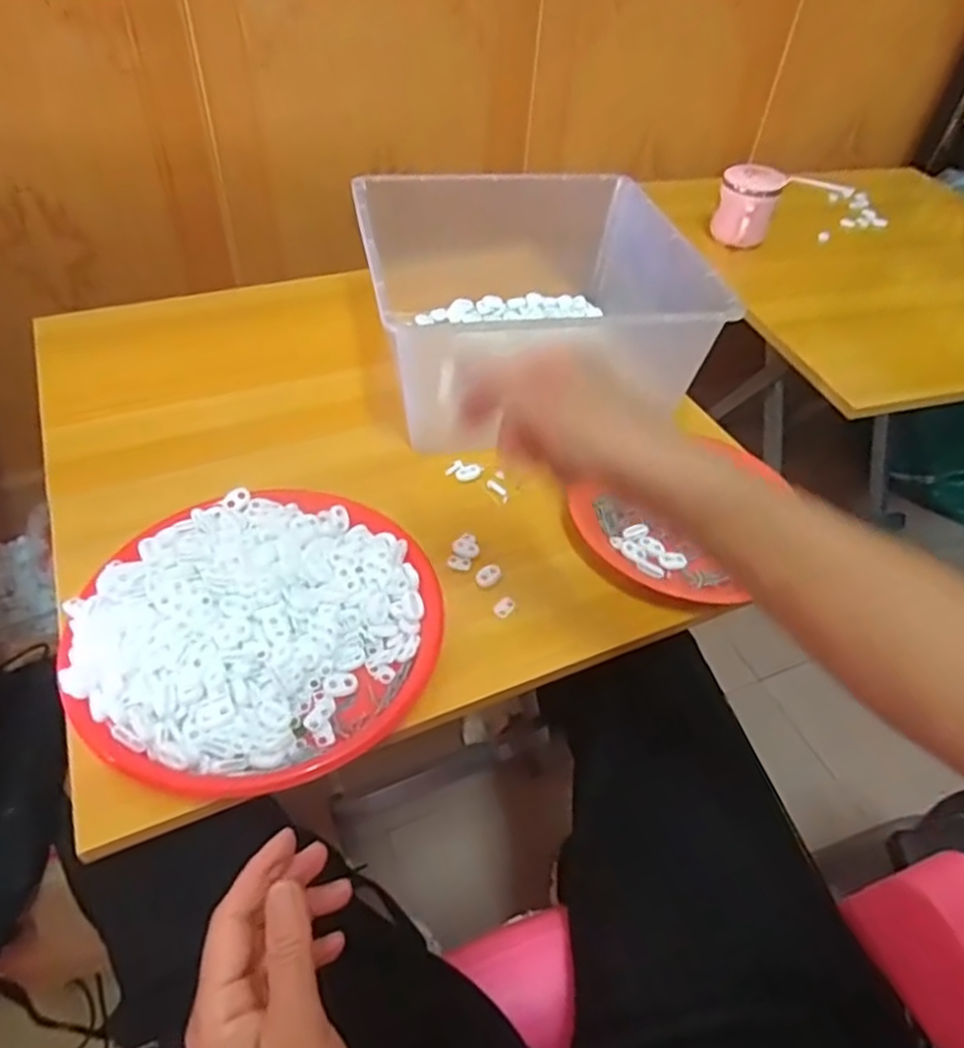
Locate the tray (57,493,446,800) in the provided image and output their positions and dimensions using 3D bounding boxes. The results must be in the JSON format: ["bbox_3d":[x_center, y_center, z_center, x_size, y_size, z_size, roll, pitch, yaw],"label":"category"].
[{"bbox_3d":[-0.151,0.066,0.484,0.234,0.048,0.220,2,47,-3],"label":"tray"}]

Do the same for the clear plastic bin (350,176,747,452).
[{"bbox_3d":[0.041,-0.227,0.715,0.297,0.140,0.318,-10,49,-14],"label":"clear plastic bin"}]

